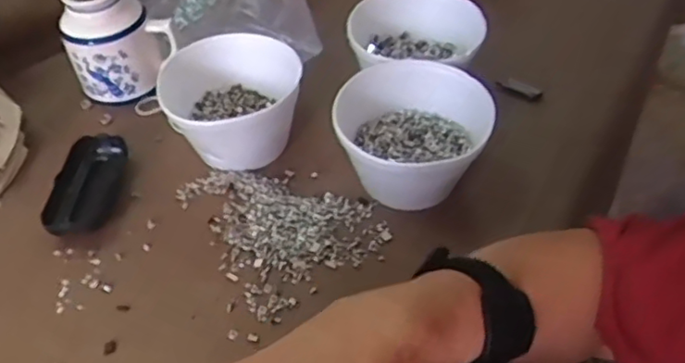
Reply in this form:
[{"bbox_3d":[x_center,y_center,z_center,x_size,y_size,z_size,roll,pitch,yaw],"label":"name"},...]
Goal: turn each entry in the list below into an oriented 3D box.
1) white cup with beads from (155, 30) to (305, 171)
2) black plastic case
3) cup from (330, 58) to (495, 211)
[{"bbox_3d":[-0.100,-0.076,0.611,0.123,0.073,0.129,-2,47,2],"label":"white cup with beads"},{"bbox_3d":[-0.235,0.003,0.588,0.048,0.028,0.109,0,47,3],"label":"black plastic case"},{"bbox_3d":[0.067,-0.032,0.564,0.113,0.090,0.128,9,48,12],"label":"cup"}]

